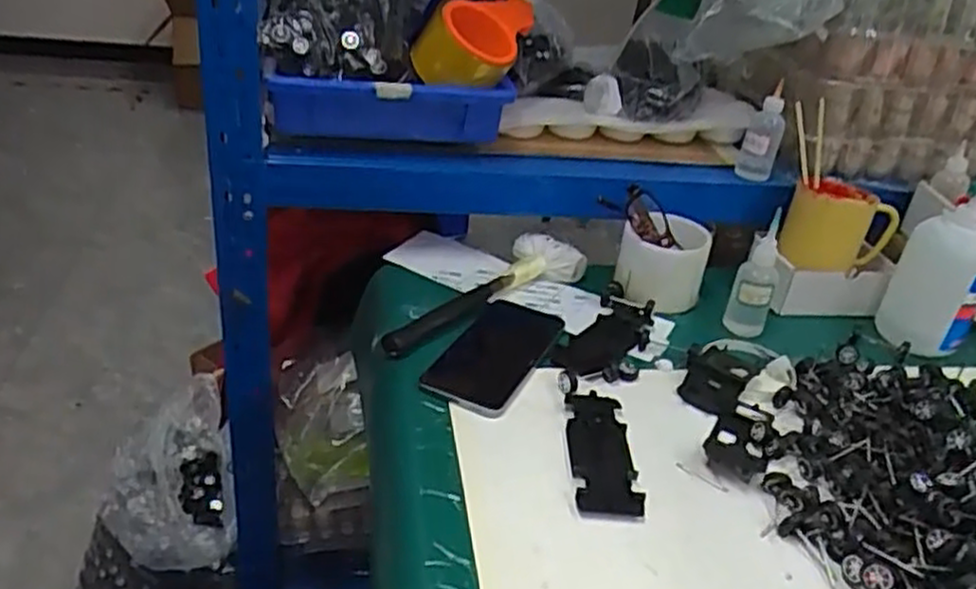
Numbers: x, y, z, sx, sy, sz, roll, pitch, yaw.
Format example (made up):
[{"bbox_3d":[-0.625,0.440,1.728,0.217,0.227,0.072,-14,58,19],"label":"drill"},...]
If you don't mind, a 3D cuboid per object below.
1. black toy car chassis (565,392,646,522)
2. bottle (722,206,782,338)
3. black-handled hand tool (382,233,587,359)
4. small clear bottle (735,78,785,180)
[{"bbox_3d":[0.085,0.117,0.575,0.046,0.007,0.126,5,30,-3],"label":"black toy car chassis"},{"bbox_3d":[0.262,-0.019,0.739,0.039,0.113,0.035,18,32,19],"label":"bottle"},{"bbox_3d":[0.002,0.000,0.732,0.074,0.034,0.248,24,34,27],"label":"black-handled hand tool"},{"bbox_3d":[0.299,-0.174,0.826,0.037,0.098,0.029,18,32,19],"label":"small clear bottle"}]

